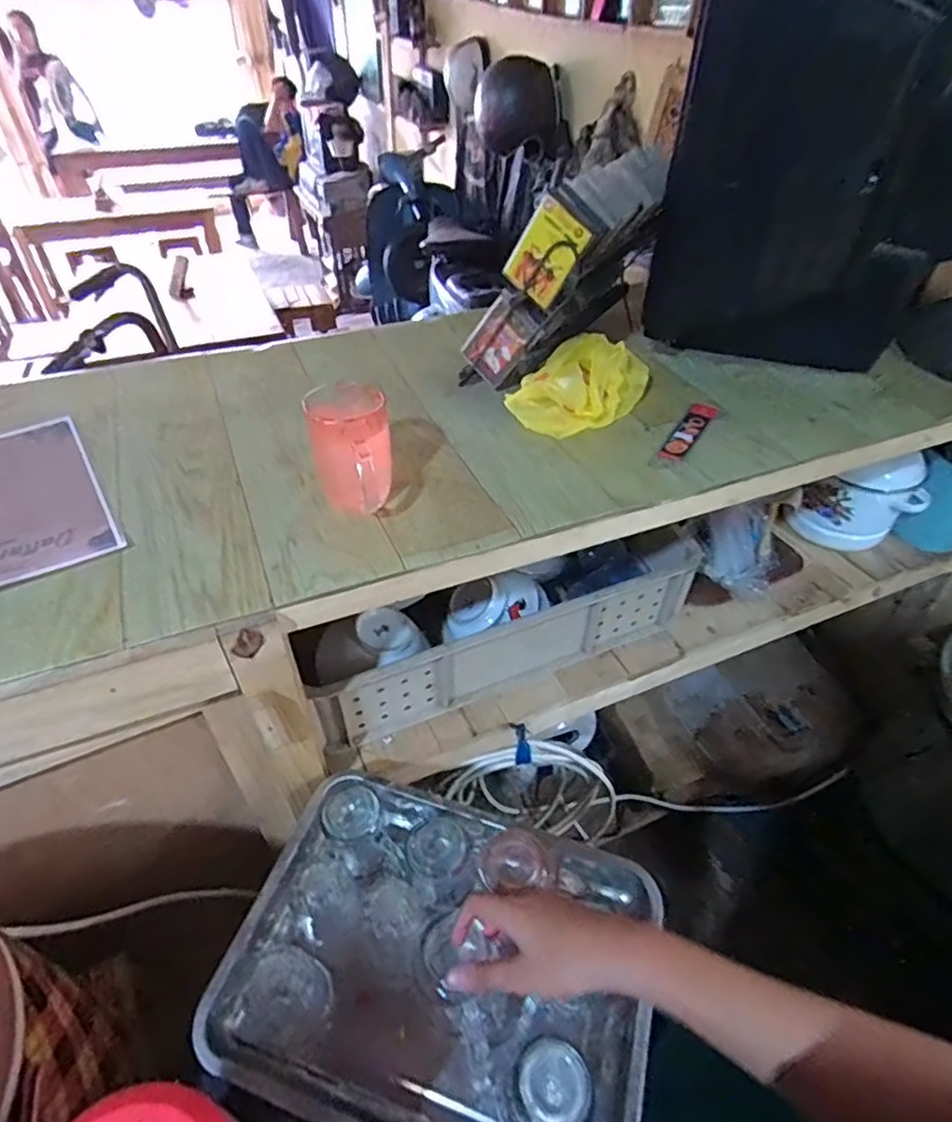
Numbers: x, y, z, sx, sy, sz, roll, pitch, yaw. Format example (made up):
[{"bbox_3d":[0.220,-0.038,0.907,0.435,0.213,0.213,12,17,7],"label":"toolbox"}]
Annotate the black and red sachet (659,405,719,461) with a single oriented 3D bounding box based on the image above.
[{"bbox_3d":[0.272,-0.166,0.792,0.032,0.008,0.152,24,49,23],"label":"black and red sachet"}]

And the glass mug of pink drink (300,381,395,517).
[{"bbox_3d":[-0.123,-0.101,0.626,0.077,0.120,0.101,-7,44,-8],"label":"glass mug of pink drink"}]

